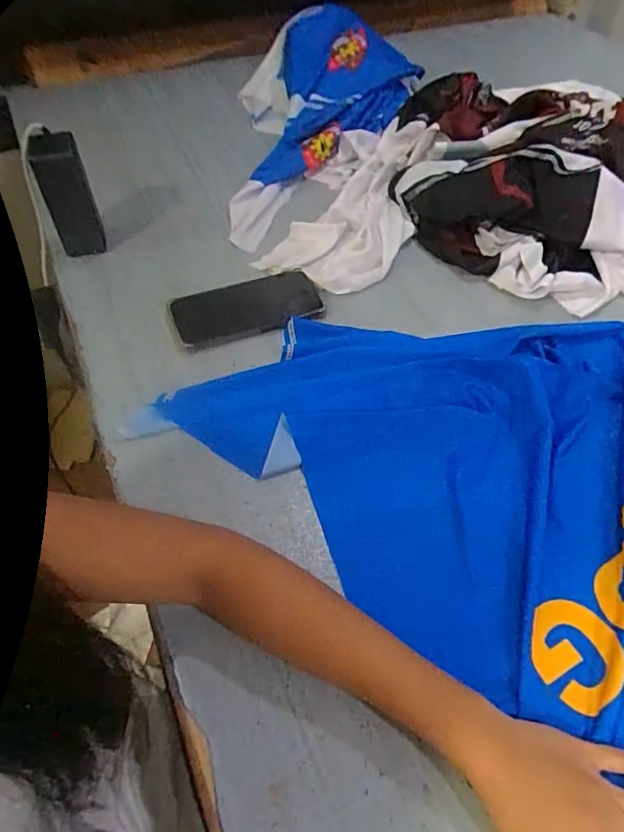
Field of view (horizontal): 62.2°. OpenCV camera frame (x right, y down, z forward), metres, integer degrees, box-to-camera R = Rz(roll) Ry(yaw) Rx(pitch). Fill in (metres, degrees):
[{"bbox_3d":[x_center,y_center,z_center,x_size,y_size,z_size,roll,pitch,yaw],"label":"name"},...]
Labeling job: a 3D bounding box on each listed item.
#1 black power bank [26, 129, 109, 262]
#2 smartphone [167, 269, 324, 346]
[{"bbox_3d":[-0.301,-0.269,0.644,0.056,0.142,0.039,-16,57,-14],"label":"black power bank"},{"bbox_3d":[-0.077,-0.129,0.608,0.168,0.009,0.085,-19,60,-13],"label":"smartphone"}]

